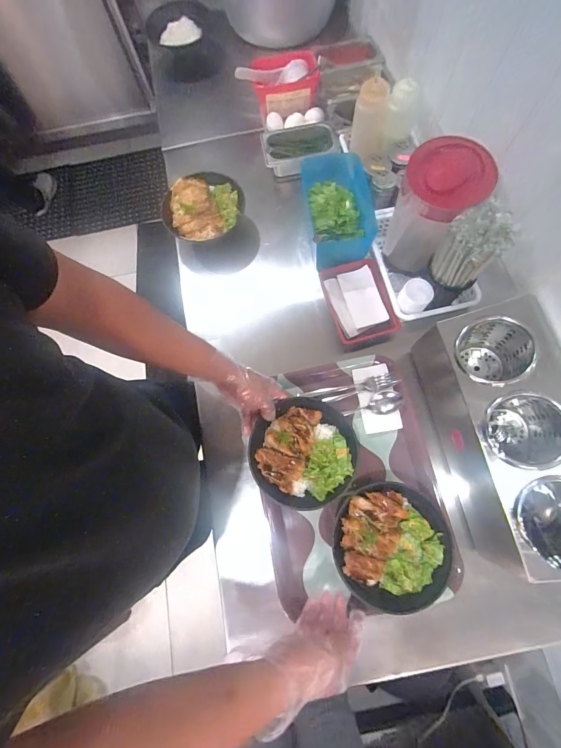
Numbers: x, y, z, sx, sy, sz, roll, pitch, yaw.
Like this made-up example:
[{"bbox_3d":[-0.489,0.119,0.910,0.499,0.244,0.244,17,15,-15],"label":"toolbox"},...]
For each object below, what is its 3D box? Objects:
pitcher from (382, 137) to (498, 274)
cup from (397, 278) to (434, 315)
[{"bbox_3d":[0.267,-0.295,0.565,0.124,0.165,0.142,18,73,6],"label":"pitcher"},{"bbox_3d":[0.257,-0.146,0.624,0.055,0.054,0.053,0,72,0],"label":"cup"}]

